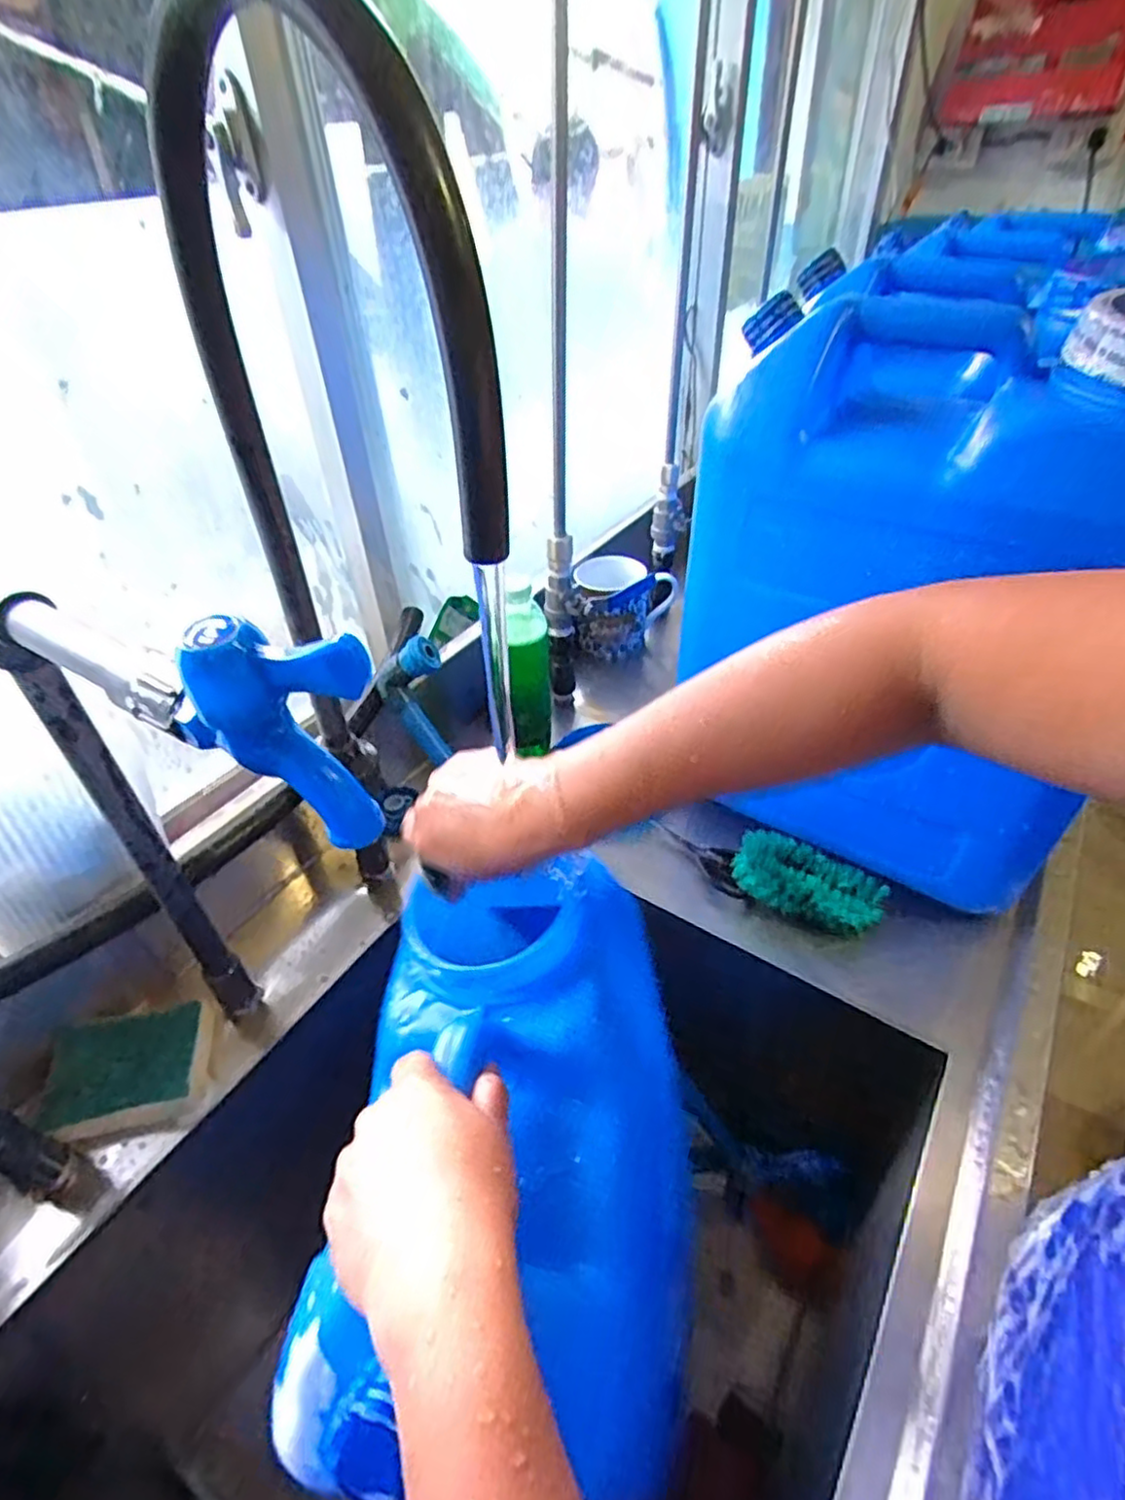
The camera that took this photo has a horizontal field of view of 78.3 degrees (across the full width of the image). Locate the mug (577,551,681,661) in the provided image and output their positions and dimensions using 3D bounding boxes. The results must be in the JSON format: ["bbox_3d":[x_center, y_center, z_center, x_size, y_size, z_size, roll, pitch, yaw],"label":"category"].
[{"bbox_3d":[0.077,-0.180,0.872,0.126,0.097,0.091,-1,41,3],"label":"mug"}]

